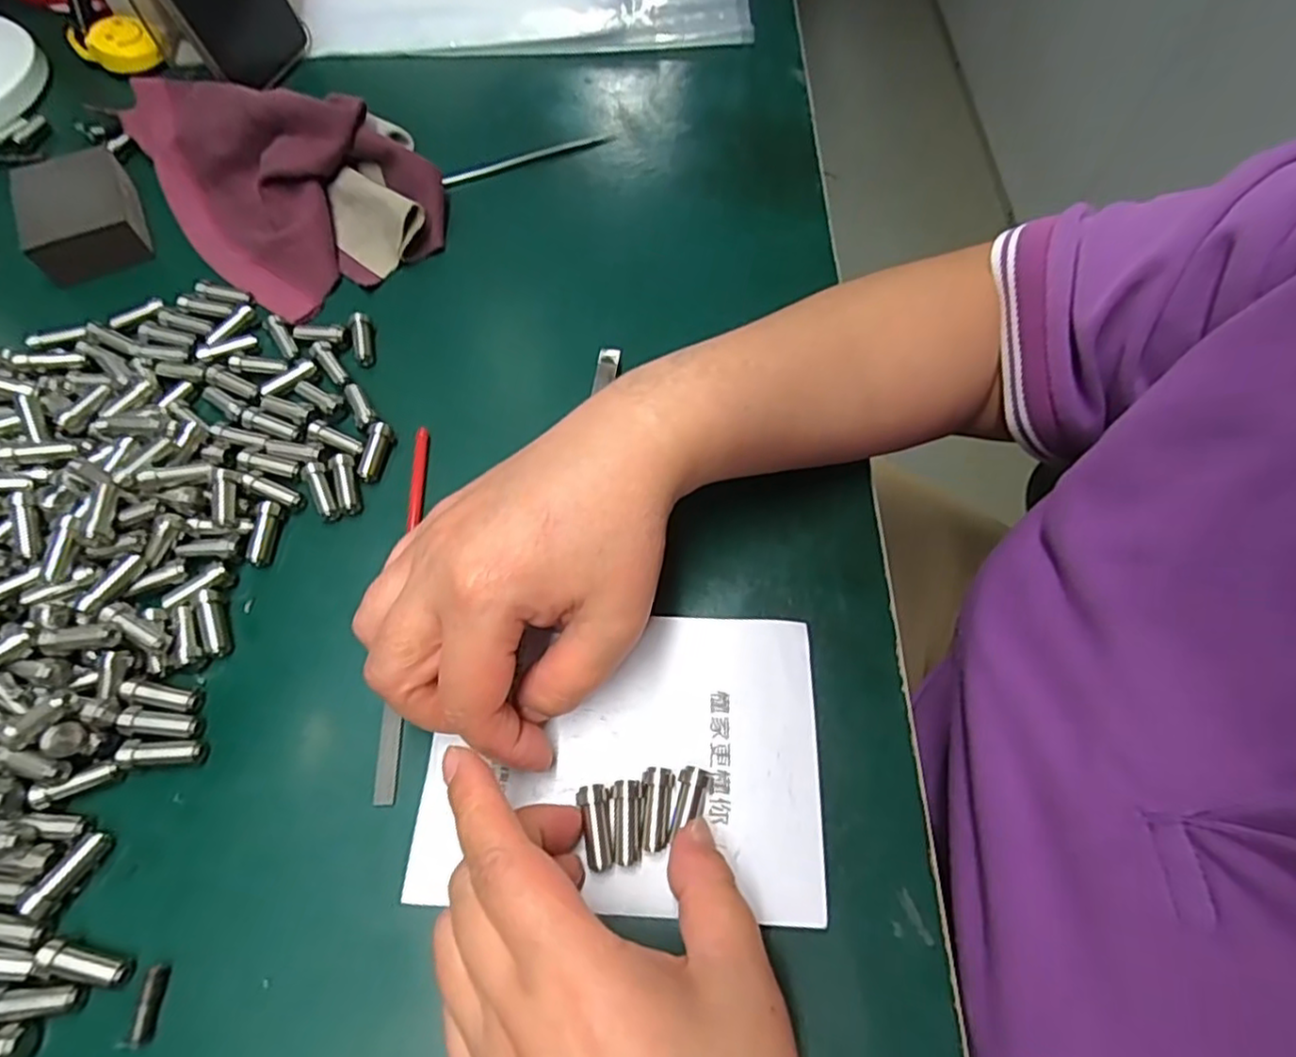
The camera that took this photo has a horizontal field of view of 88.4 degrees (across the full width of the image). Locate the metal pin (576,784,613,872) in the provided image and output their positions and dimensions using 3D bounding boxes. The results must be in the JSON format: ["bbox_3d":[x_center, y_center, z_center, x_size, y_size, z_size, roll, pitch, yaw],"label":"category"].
[{"bbox_3d":[-0.018,0.103,0.229,0.010,0.011,0.026,-7,63,-4],"label":"metal pin"}]

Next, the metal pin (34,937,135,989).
[{"bbox_3d":[-0.181,0.139,0.213,0.028,0.007,0.008,13,64,6],"label":"metal pin"}]

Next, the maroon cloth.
[{"bbox_3d":[-0.222,-0.206,0.366,0.220,0.035,0.110,34,68,16],"label":"maroon cloth"}]

